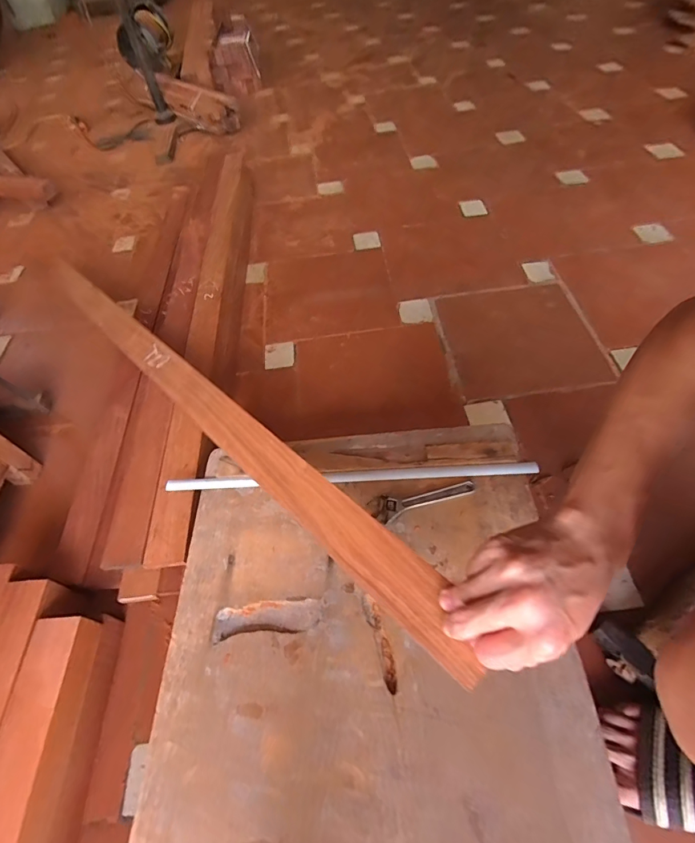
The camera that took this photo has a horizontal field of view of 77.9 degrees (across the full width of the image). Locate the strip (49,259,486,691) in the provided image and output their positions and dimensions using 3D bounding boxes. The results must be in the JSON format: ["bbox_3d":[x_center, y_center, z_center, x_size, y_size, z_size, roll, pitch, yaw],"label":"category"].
[{"bbox_3d":[-0.264,-0.072,0.646,0.055,0.009,1.075,-46,53,-13],"label":"strip"}]

